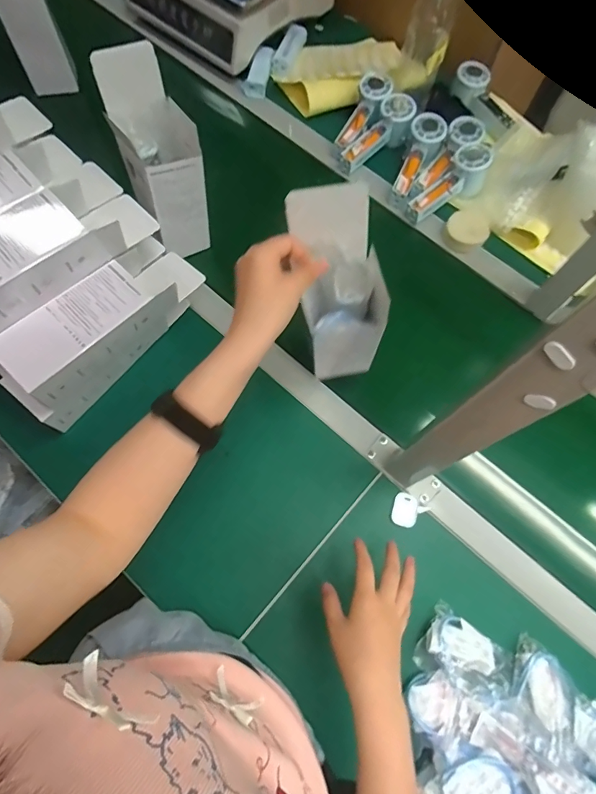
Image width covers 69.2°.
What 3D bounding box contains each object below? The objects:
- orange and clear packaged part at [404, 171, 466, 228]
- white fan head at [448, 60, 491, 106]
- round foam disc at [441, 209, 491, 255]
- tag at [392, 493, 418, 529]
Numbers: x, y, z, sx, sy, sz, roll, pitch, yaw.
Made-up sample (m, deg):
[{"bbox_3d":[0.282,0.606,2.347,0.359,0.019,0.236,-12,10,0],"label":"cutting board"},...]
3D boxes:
[{"bbox_3d":[0.218,-0.318,0.691,0.103,0.022,0.033,-38,76,0],"label":"orange and clear packaged part"},{"bbox_3d":[0.305,-0.558,0.768,0.057,0.039,0.058,43,75,12],"label":"white fan head"},{"bbox_3d":[0.265,-0.261,0.682,0.064,0.027,0.059,1,71,-2],"label":"round foam disc"},{"bbox_3d":[0.134,0.141,0.540,0.032,0.008,0.041,15,71,4],"label":"tag"}]

